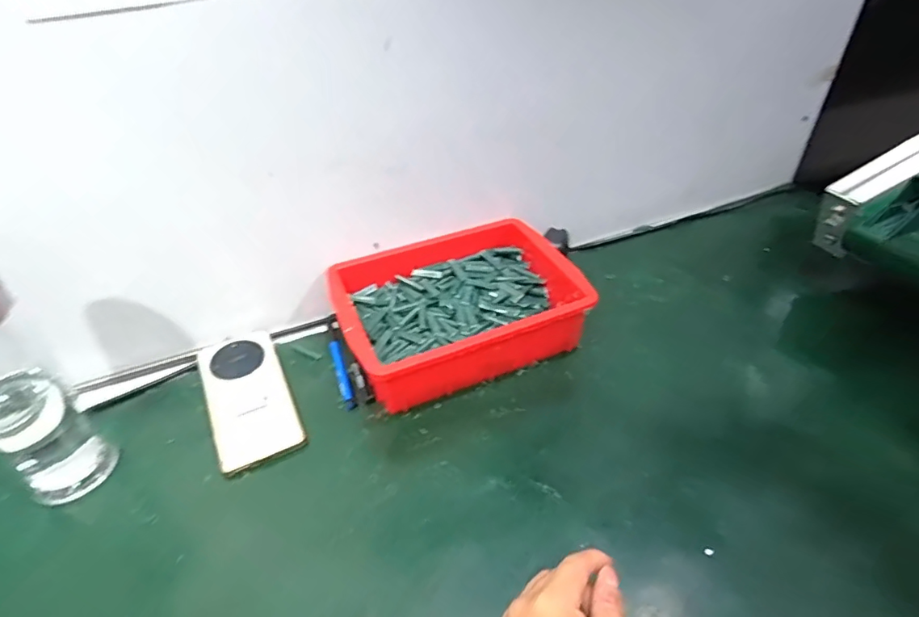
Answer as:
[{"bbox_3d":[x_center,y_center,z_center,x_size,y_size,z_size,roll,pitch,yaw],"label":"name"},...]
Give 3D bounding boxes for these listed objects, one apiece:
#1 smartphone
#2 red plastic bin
[{"bbox_3d":[-0.212,0.085,0.525,0.079,0.009,0.166,-22,49,-19],"label":"smartphone"},{"bbox_3d":[-0.003,0.001,0.580,0.251,0.088,0.188,-18,42,-17],"label":"red plastic bin"}]

